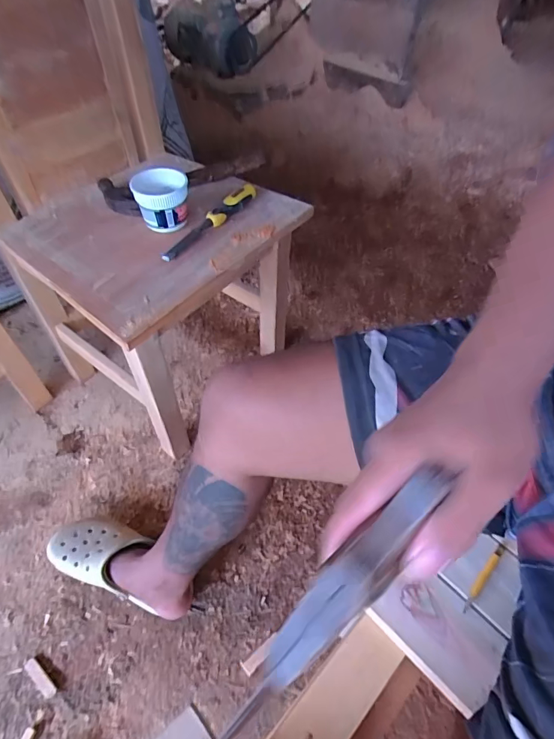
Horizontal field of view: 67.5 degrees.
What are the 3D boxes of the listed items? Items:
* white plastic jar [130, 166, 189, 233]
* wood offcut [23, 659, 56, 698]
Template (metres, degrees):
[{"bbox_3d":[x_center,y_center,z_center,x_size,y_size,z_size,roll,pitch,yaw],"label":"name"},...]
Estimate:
[{"bbox_3d":[-0.203,-0.295,0.731,0.092,0.079,0.093,-5,53,-6],"label":"white plastic jar"},{"bbox_3d":[-0.396,0.517,0.695,0.074,0.010,0.020,30,56,21],"label":"wood offcut"}]

